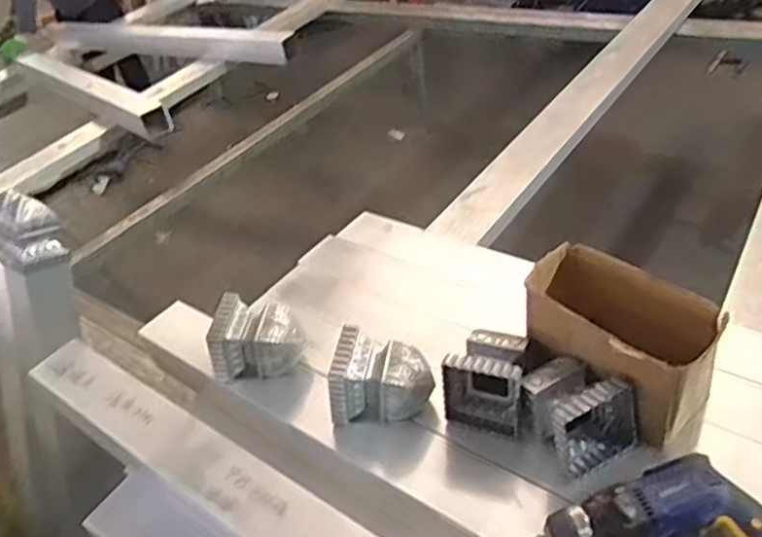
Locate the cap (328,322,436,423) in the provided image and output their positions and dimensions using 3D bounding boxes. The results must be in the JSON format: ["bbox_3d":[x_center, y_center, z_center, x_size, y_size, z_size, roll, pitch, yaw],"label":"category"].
[{"bbox_3d":[0.001,0.159,0.986,0.150,0.113,0.100,-5,38,9],"label":"cap"}]

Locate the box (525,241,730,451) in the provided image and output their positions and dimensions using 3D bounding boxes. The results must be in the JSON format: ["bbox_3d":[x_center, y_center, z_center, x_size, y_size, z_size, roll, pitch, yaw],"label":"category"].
[{"bbox_3d":[0.328,0.101,0.926,0.140,0.156,0.255,-33,42,-25],"label":"box"}]

